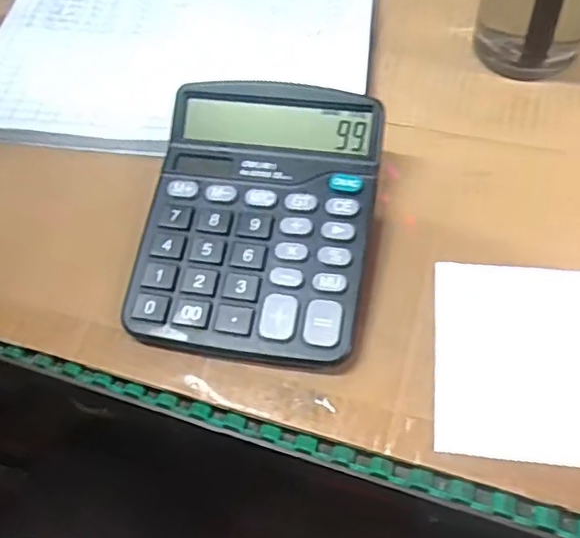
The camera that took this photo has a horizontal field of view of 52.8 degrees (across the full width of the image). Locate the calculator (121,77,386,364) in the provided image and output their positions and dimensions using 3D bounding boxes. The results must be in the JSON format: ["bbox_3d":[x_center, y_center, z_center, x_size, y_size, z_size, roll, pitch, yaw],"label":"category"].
[{"bbox_3d":[-0.017,-0.028,0.300,0.113,0.044,0.140,7,60,9],"label":"calculator"}]

